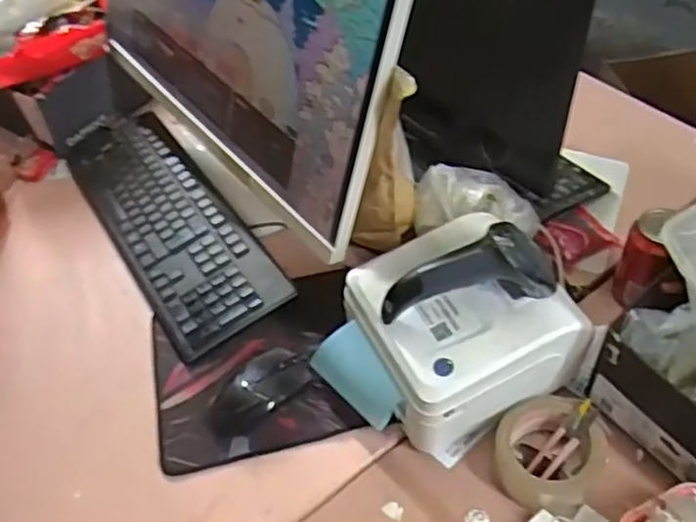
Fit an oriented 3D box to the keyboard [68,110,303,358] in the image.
[{"bbox_3d":[-0.243,-0.061,0.898,0.143,0.032,0.454,-28,52,-19],"label":"keyboard"}]

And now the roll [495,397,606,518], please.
[{"bbox_3d":[0.192,0.182,0.650,0.096,0.040,0.105,-3,48,3],"label":"roll"}]

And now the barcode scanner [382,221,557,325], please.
[{"bbox_3d":[0.112,0.008,0.621,0.162,0.069,0.050,-6,48,0],"label":"barcode scanner"}]

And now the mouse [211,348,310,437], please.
[{"bbox_3d":[-0.095,0.136,0.720,0.108,0.034,0.058,-38,56,-25],"label":"mouse"}]

